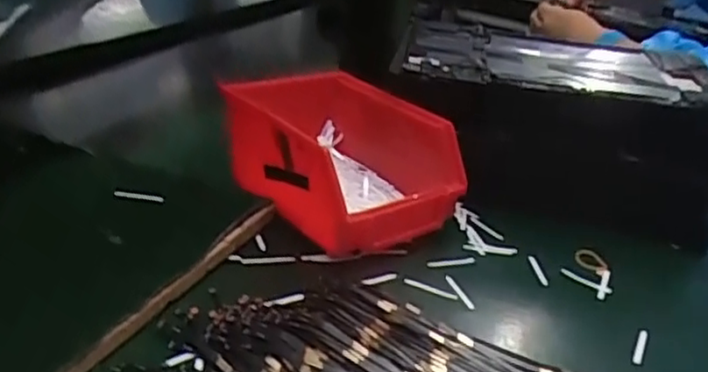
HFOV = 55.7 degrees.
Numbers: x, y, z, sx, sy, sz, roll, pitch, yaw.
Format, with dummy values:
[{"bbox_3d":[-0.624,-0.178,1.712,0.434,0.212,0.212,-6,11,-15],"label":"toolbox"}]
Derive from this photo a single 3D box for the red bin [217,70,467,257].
[{"bbox_3d":[-0.015,-0.018,0.452,0.105,0.078,0.160,-11,31,-41],"label":"red bin"}]

